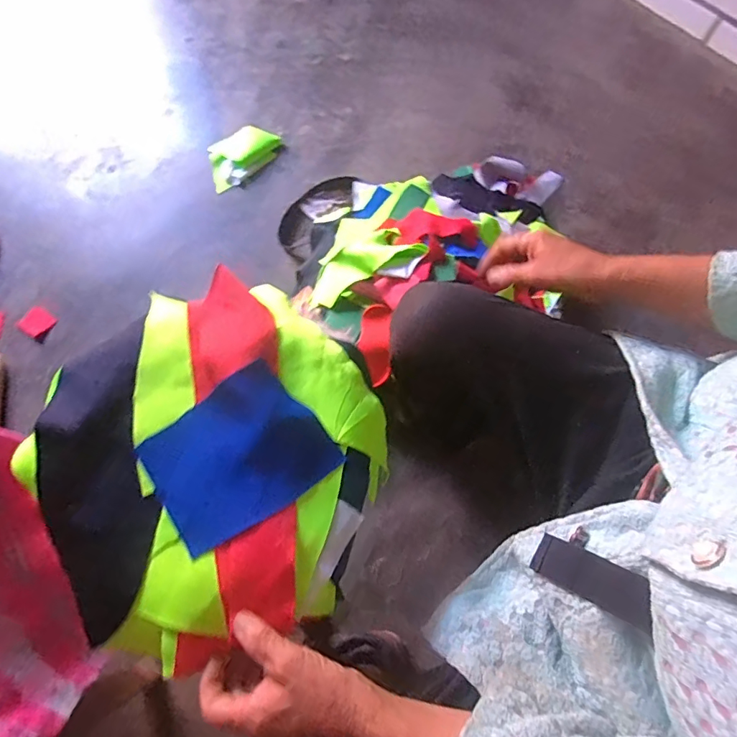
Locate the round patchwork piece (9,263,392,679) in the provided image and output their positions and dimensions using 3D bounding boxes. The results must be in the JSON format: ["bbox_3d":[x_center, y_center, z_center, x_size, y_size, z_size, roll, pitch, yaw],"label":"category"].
[{"bbox_3d":[-0.134,0.072,0.438,0.308,0.052,0.310,-32,72,-12],"label":"round patchwork piece"}]

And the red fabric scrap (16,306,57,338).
[{"bbox_3d":[-0.638,-0.090,0.928,0.059,0.007,0.054,31,72,12],"label":"red fabric scrap"}]

